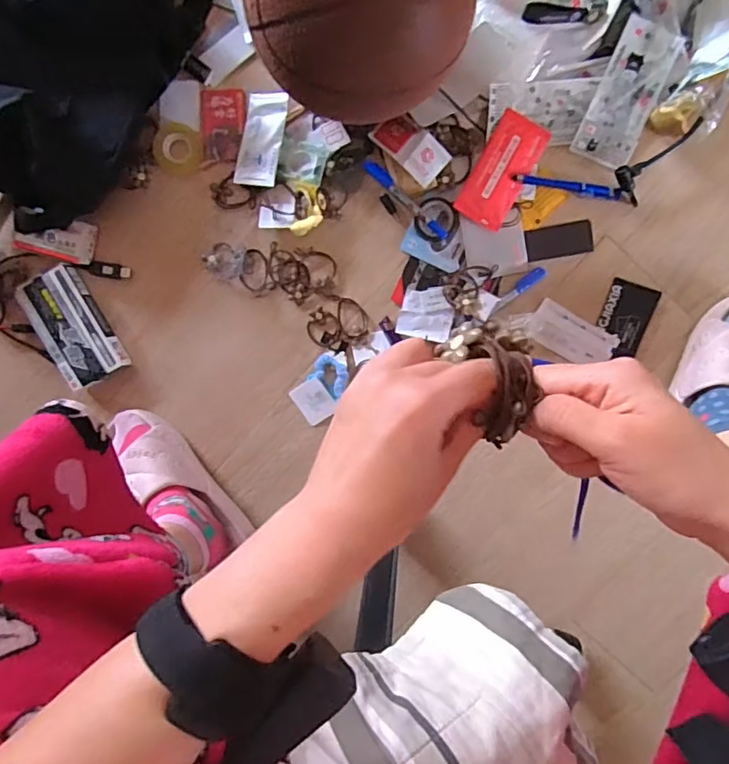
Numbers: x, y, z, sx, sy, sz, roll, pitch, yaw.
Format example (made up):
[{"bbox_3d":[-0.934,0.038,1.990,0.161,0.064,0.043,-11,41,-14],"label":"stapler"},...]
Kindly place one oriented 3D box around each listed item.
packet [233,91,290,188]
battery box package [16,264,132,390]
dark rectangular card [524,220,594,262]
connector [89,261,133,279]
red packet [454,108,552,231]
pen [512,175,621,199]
[{"bbox_3d":[-0.125,-0.296,0.667,0.055,0.009,0.119,11,82,14],"label":"packet"},{"bbox_3d":[-0.370,-0.069,0.696,0.077,0.027,0.143,-26,99,4],"label":"battery box package"},{"bbox_3d":[0.248,-0.179,0.696,0.085,0.004,0.040,-10,100,2],"label":"dark rectangular card"},{"bbox_3d":[-0.324,-0.141,0.697,0.046,0.009,0.019,10,100,-2],"label":"connector"},{"bbox_3d":[0.169,-0.257,0.668,0.063,0.013,0.135,29,99,-5],"label":"red packet"},{"bbox_3d":[0.250,-0.242,0.674,0.136,0.011,0.015,9,100,-2],"label":"pen"}]

